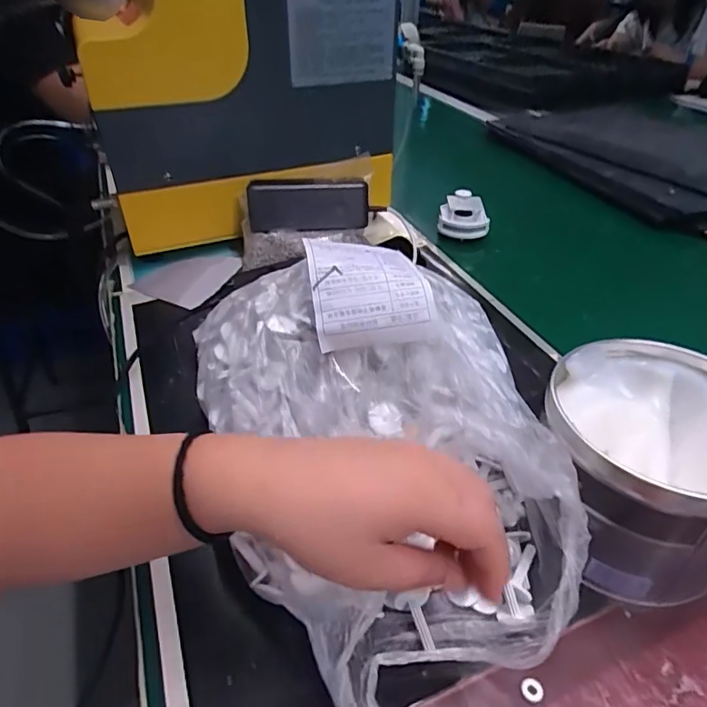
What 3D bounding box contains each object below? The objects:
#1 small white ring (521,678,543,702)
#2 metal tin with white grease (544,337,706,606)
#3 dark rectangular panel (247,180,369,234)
[{"bbox_3d":[0.093,0.174,0.273,0.010,0.004,0.010,1,40,-1],"label":"small white ring"},{"bbox_3d":[0.184,0.070,0.325,0.115,0.097,0.124,0,38,0],"label":"metal tin with white grease"},{"bbox_3d":[-0.048,-0.159,0.570,0.128,0.050,0.028,-3,38,-5],"label":"dark rectangular panel"}]

